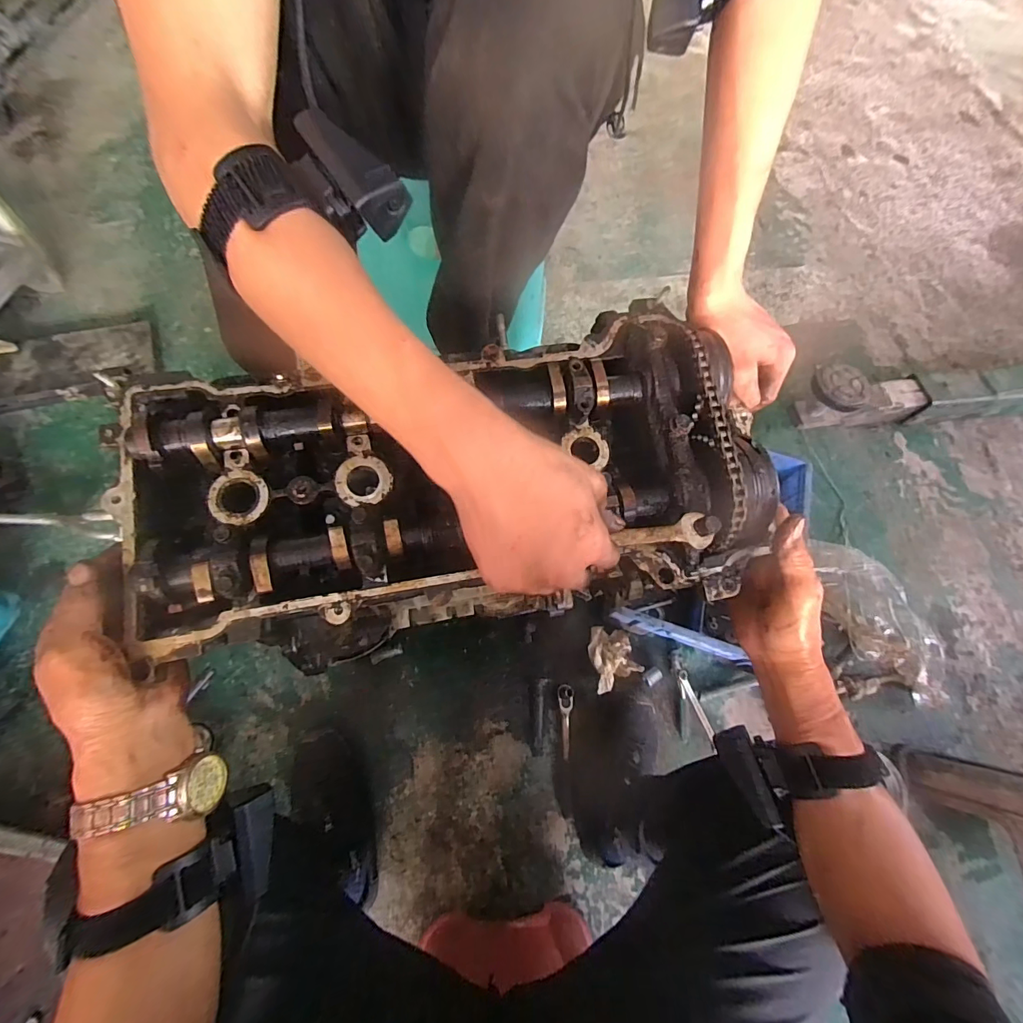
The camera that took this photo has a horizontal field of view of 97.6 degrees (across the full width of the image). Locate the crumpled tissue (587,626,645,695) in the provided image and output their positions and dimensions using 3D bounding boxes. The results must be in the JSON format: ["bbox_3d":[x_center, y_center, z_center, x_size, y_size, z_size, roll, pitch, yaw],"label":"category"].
[{"bbox_3d":[0.183,0.256,0.796,0.096,0.039,0.111,-8,68,-9],"label":"crumpled tissue"}]

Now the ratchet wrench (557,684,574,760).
[{"bbox_3d":[0.094,0.354,0.758,0.027,0.018,0.112,2,66,-5],"label":"ratchet wrench"}]

